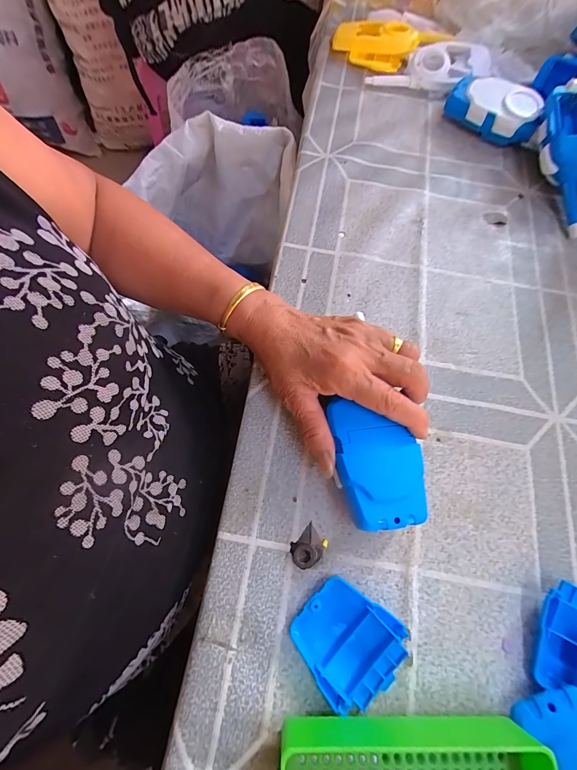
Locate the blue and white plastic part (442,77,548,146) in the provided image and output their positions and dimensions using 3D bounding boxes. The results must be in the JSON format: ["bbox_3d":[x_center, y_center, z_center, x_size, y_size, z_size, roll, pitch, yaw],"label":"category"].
[{"bbox_3d":[0.226,-0.305,0.364,0.102,0.045,0.049,27,72,9],"label":"blue and white plastic part"}]

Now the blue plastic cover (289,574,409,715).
[{"bbox_3d":[0.039,0.164,0.210,0.059,0.011,0.066,-42,76,-14],"label":"blue plastic cover"}]

